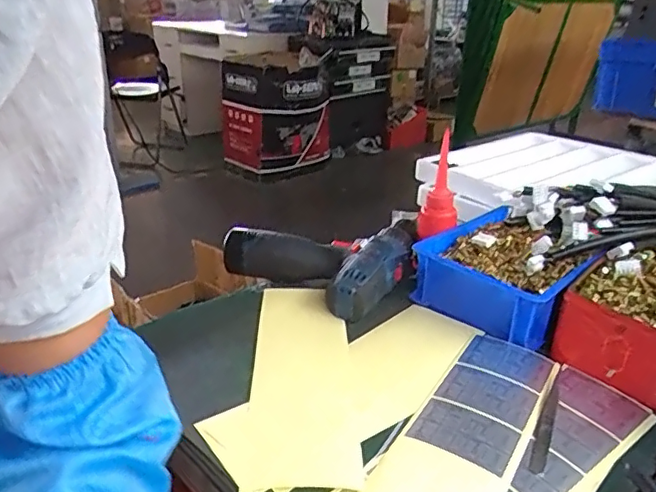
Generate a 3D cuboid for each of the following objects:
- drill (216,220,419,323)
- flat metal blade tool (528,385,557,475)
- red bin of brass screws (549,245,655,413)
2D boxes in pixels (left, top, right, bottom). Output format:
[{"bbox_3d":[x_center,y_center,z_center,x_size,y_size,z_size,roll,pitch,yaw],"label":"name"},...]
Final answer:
[{"bbox_3d":[-0.001,0.003,0.656,0.194,0.050,0.162,15,28,28],"label":"drill"},{"bbox_3d":[0.171,0.140,0.441,0.011,0.005,0.107,14,28,25],"label":"flat metal blade tool"},{"bbox_3d":[0.323,0.056,0.554,0.113,0.071,0.236,23,33,39],"label":"red bin of brass screws"}]

